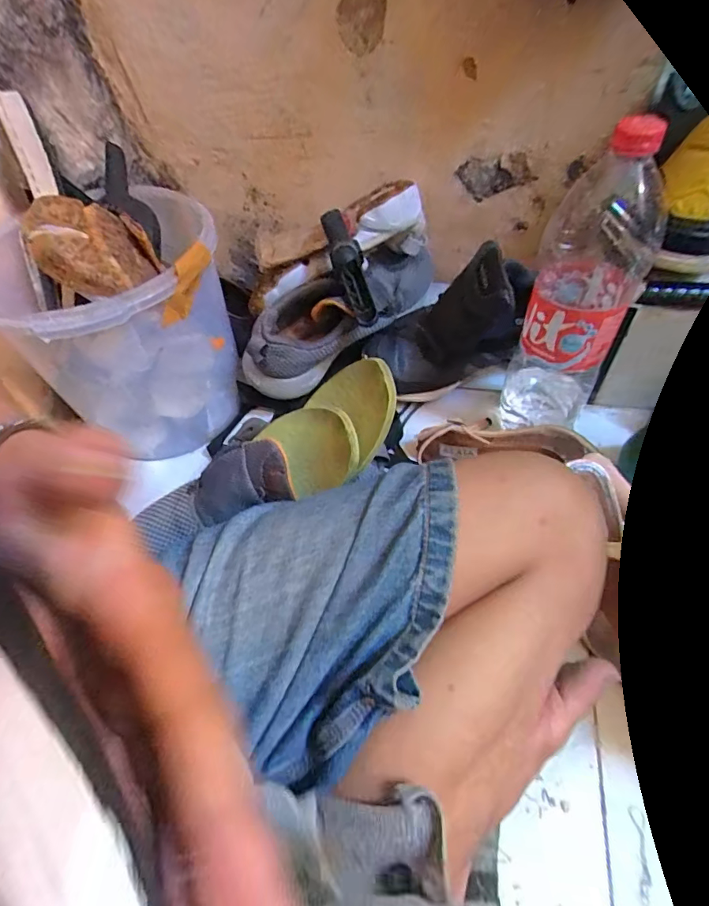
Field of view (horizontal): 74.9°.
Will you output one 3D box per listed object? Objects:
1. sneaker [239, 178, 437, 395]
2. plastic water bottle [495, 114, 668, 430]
[{"bbox_3d":[-0.028,-0.192,0.573,0.283,0.125,0.136,-46,62,-10],"label":"sneaker"},{"bbox_3d":[0.209,-0.137,0.444,0.082,0.301,0.097,19,58,18],"label":"plastic water bottle"}]

